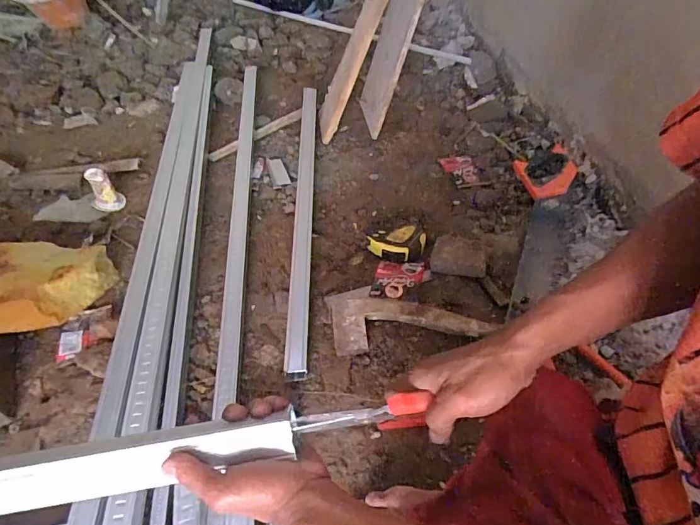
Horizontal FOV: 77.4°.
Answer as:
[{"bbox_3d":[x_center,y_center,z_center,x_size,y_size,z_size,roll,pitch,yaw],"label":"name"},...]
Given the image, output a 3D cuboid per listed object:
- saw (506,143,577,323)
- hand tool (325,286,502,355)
[{"bbox_3d":[0.371,-0.089,0.883,0.116,0.029,0.493,17,52,18],"label":"saw"},{"bbox_3d":[0.100,0.088,0.761,0.275,0.035,0.129,-5,49,0],"label":"hand tool"}]

